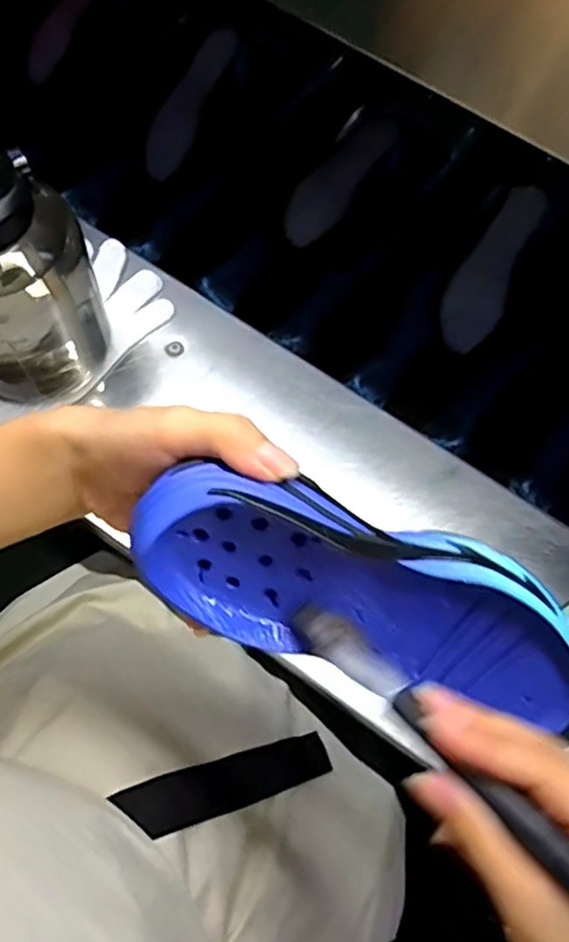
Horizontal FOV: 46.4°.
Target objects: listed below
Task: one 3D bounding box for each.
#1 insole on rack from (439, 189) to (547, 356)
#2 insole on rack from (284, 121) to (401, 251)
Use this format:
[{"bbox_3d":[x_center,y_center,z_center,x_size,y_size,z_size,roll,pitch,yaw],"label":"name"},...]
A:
[{"bbox_3d":[0.217,-0.212,0.693,0.058,0.009,0.181,28,89,8],"label":"insole on rack"},{"bbox_3d":[0.056,-0.315,0.714,0.055,0.009,0.181,32,75,11],"label":"insole on rack"}]

